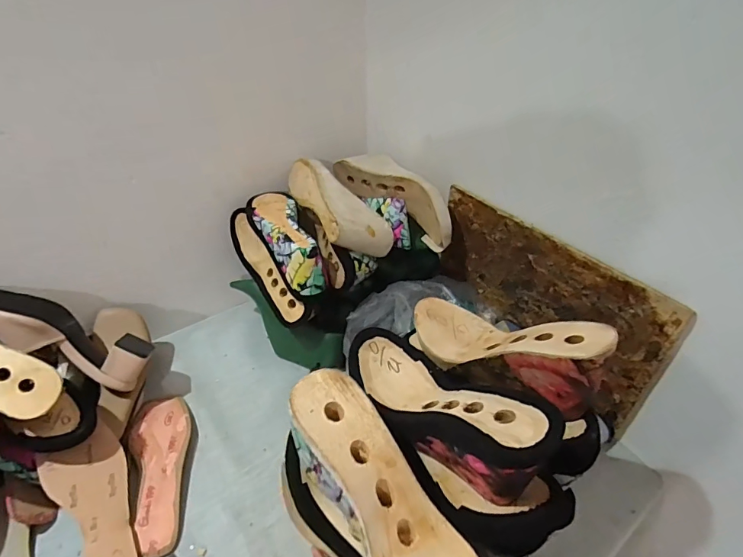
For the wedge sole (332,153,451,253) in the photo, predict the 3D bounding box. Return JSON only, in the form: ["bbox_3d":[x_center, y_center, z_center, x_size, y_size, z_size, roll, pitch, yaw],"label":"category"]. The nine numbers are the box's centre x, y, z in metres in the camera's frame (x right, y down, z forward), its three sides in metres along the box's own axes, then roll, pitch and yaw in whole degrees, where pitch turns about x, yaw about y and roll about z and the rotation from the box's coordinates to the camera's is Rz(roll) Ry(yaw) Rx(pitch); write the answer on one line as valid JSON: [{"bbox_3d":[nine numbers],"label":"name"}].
[{"bbox_3d":[0.051,-0.150,0.751,0.242,0.084,0.074,37,49,18],"label":"wedge sole"}]

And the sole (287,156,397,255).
[{"bbox_3d":[-0.060,-0.118,0.712,0.091,0.061,0.223,-30,64,-32],"label":"sole"}]

